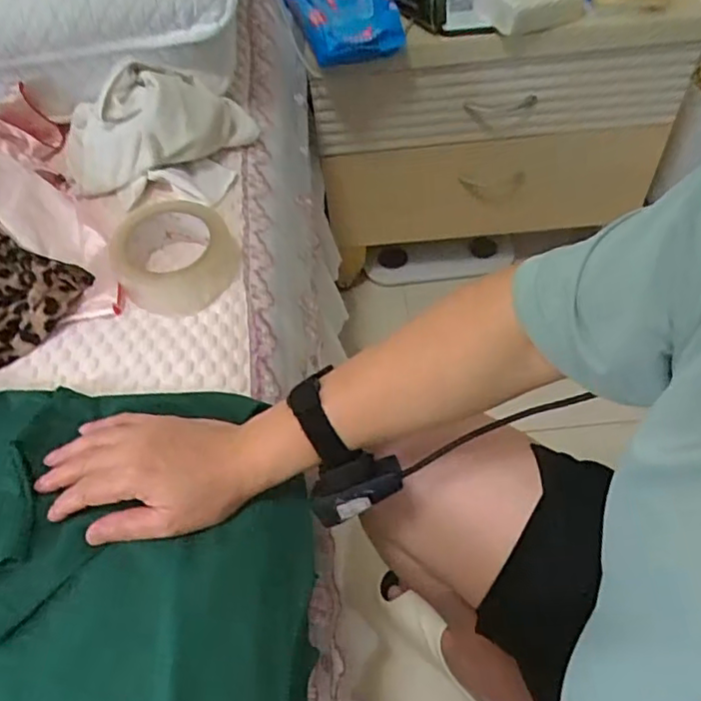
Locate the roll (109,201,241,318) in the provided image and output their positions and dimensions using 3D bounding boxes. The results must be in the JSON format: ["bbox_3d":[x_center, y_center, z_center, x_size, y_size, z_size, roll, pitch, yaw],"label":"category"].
[{"bbox_3d":[-0.174,-0.099,0.604,0.114,0.050,0.117,-2,53,3],"label":"roll"}]

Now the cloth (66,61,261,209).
[{"bbox_3d":[-0.218,-0.246,0.672,0.196,0.093,0.133,1,53,5],"label":"cloth"}]

